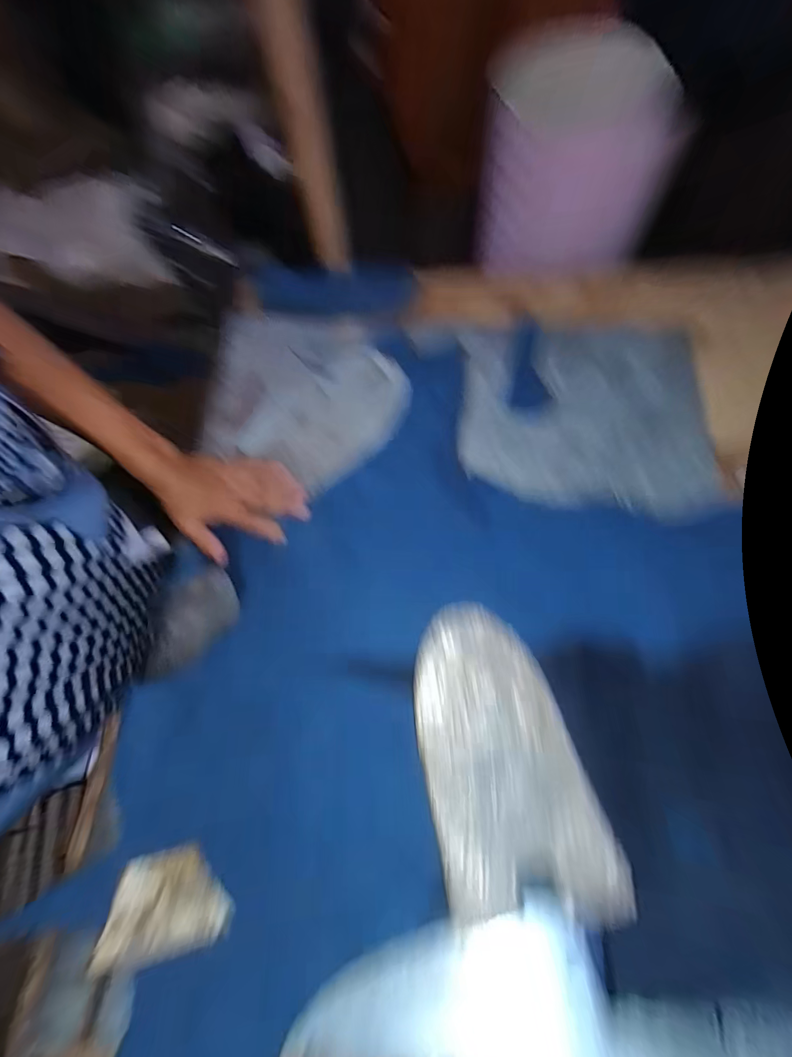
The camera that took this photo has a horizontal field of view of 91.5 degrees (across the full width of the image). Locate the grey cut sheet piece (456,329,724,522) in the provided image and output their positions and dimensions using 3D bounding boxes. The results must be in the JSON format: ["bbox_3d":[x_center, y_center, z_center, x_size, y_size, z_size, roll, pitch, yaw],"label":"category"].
[{"bbox_3d":[0.224,-0.137,0.476,0.281,0.015,0.237,2,81,7],"label":"grey cut sheet piece"}]

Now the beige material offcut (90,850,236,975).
[{"bbox_3d":[-0.203,0.328,0.337,0.105,0.016,0.072,-12,71,-3],"label":"beige material offcut"}]

